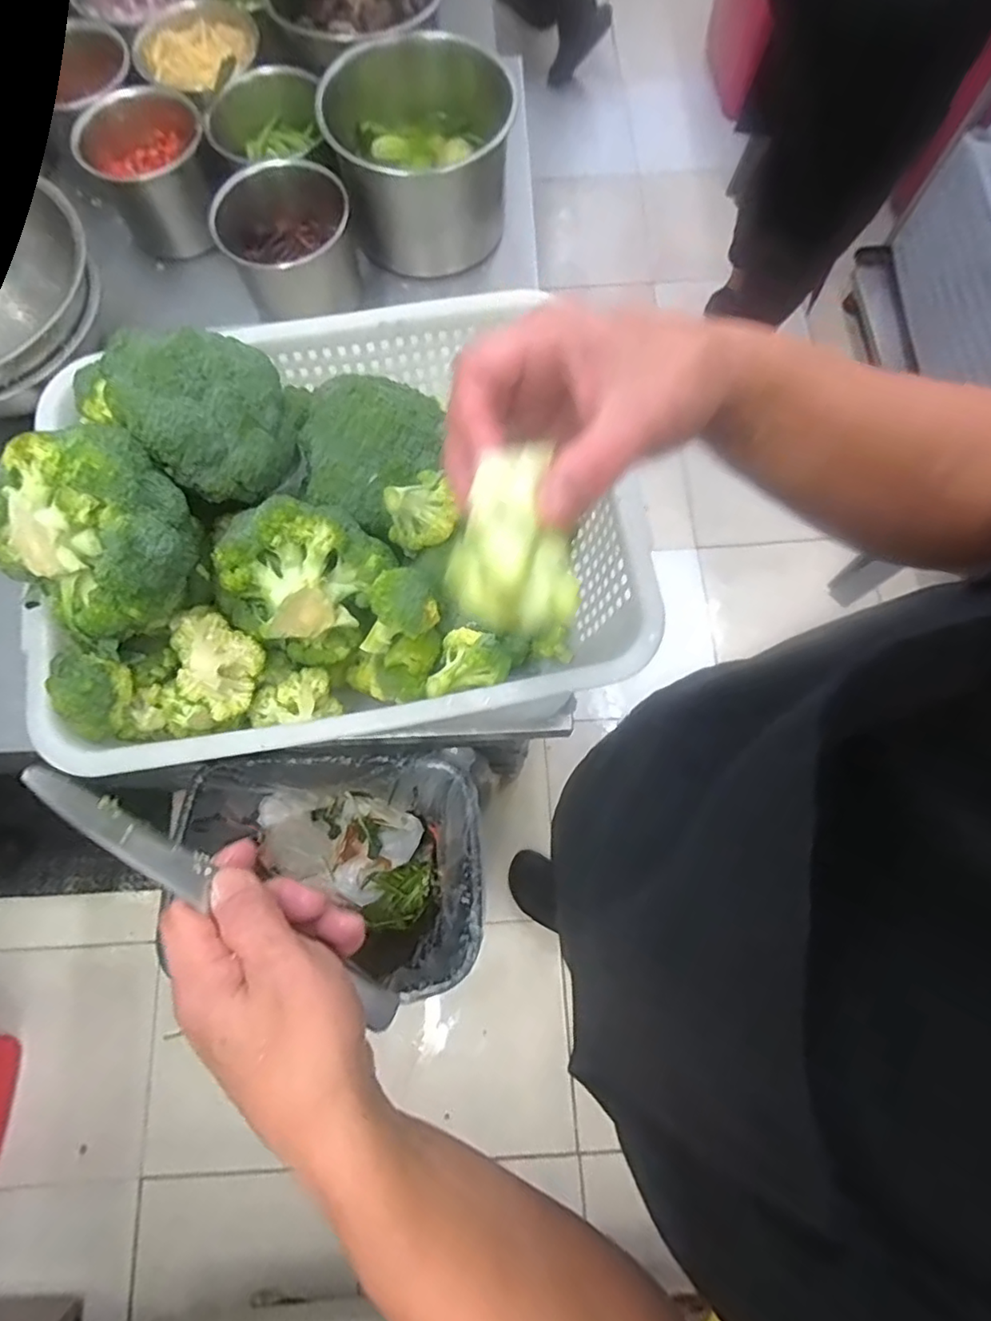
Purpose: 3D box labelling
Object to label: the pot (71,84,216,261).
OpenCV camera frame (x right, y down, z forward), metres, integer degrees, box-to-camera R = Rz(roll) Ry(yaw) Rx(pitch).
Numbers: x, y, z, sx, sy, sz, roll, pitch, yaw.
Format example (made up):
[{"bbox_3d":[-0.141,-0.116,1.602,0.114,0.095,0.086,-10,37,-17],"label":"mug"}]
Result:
[{"bbox_3d":[-0.335,-0.486,0.598,0.108,0.093,0.114,0,74,1],"label":"pot"}]

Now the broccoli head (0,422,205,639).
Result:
[{"bbox_3d":[-0.221,-0.072,0.334,0.095,0.067,0.096,0,74,1],"label":"broccoli head"}]

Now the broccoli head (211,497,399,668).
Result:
[{"bbox_3d":[-0.121,-0.053,0.386,0.080,0.073,0.089,29,76,9],"label":"broccoli head"}]

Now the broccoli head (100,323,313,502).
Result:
[{"bbox_3d":[-0.171,-0.156,0.374,0.095,0.073,0.091,0,74,1],"label":"broccoli head"}]

